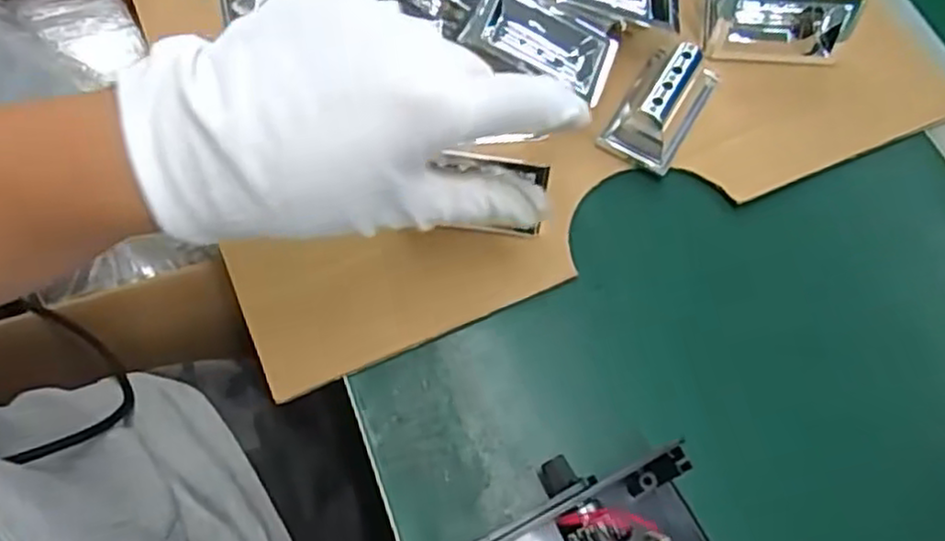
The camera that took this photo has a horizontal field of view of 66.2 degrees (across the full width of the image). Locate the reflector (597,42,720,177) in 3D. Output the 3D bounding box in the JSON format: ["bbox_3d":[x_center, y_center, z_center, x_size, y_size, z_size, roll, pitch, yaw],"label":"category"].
[{"bbox_3d":[0.089,-0.079,0.338,0.035,0.027,0.061,29,69,9],"label":"reflector"}]

